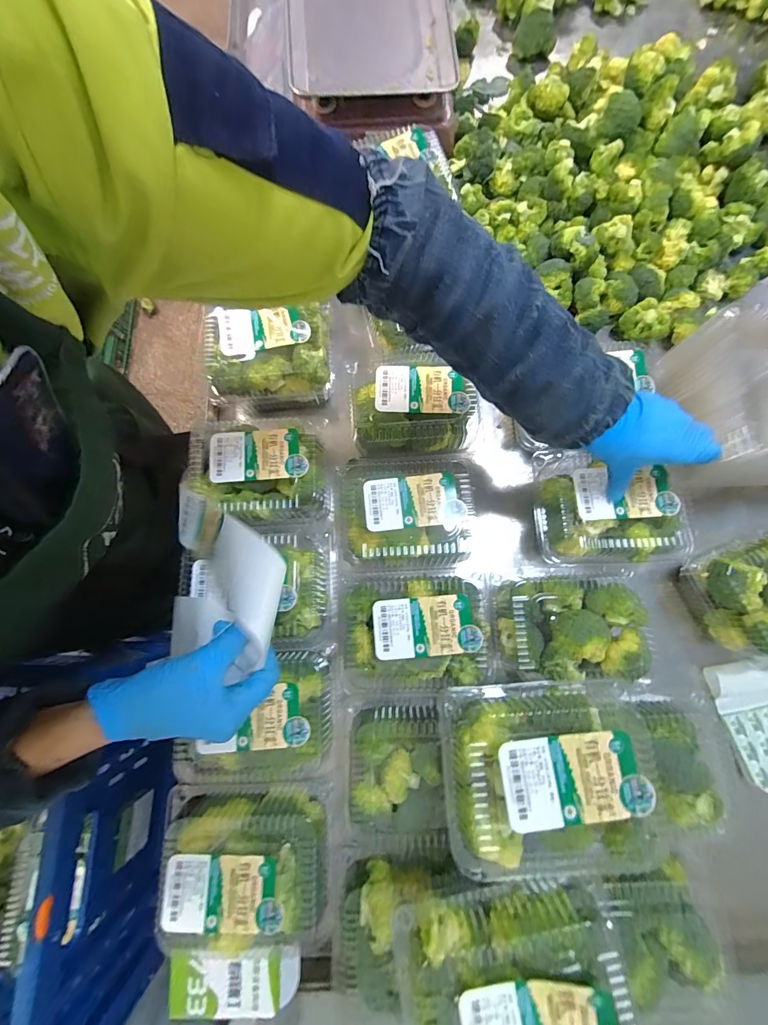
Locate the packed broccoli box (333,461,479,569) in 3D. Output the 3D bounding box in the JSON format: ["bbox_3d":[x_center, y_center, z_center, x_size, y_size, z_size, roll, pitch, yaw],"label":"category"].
[{"bbox_3d":[0.022,0.005,0.452,0.158,0.065,0.123,0,79,1],"label":"packed broccoli box"}]

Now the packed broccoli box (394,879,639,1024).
[{"bbox_3d":[0.094,0.348,0.277,0.159,0.057,0.093,-6,79,0],"label":"packed broccoli box"}]

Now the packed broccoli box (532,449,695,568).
[{"bbox_3d":[0.268,-0.005,0.460,0.161,0.066,0.133,1,79,1],"label":"packed broccoli box"}]

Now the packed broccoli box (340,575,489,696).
[{"bbox_3d":[0.039,0.138,0.431,0.166,0.066,0.129,-1,79,1],"label":"packed broccoli box"}]

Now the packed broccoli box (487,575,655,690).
[{"bbox_3d":[0.206,0.131,0.432,0.168,0.053,0.116,-1,79,1],"label":"packed broccoli box"}]

